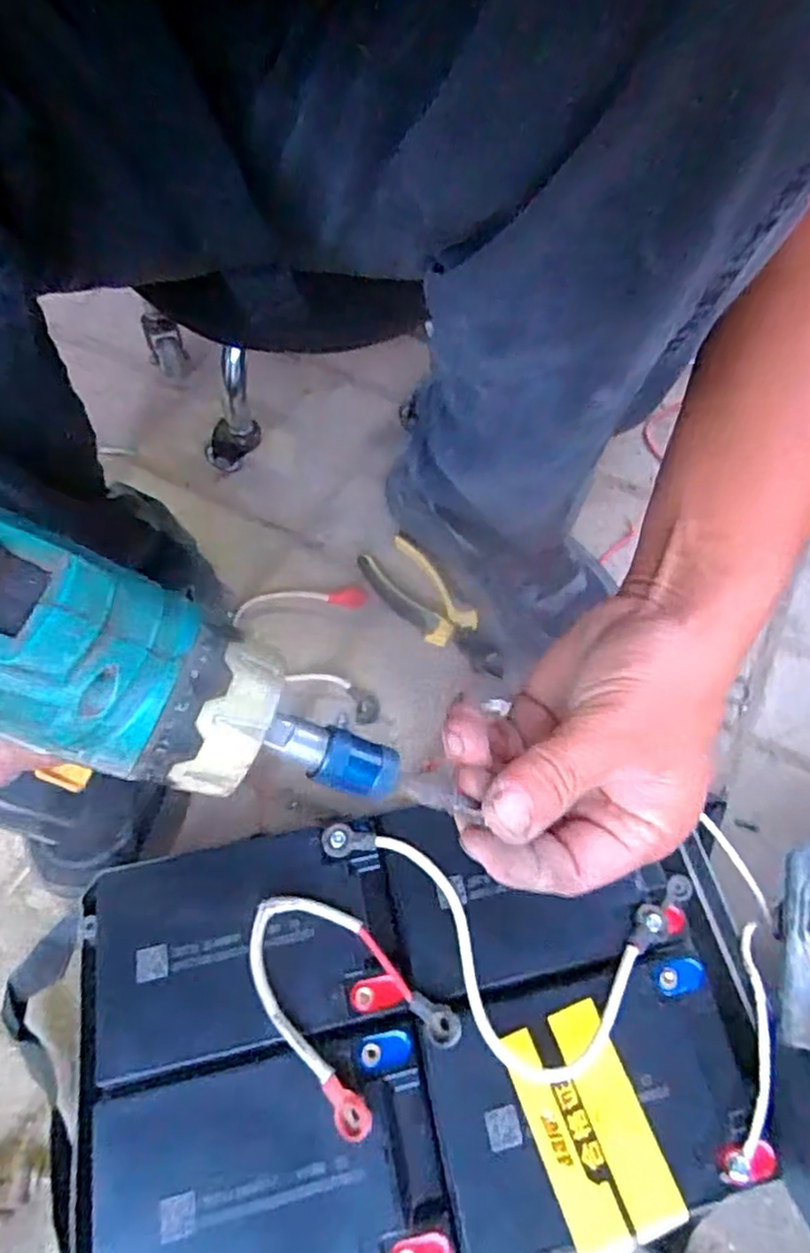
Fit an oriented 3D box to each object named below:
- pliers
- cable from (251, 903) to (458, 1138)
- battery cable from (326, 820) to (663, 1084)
[{"bbox_3d":[0.022,-0.014,0.550,0.052,0.019,0.150,-31,65,-18],"label":"pliers"},{"bbox_3d":[-0.034,0.177,0.321,0.061,0.013,0.103,-39,68,-21],"label":"cable"},{"bbox_3d":[0.036,0.164,0.332,0.181,0.011,0.089,13,60,6],"label":"battery cable"}]

